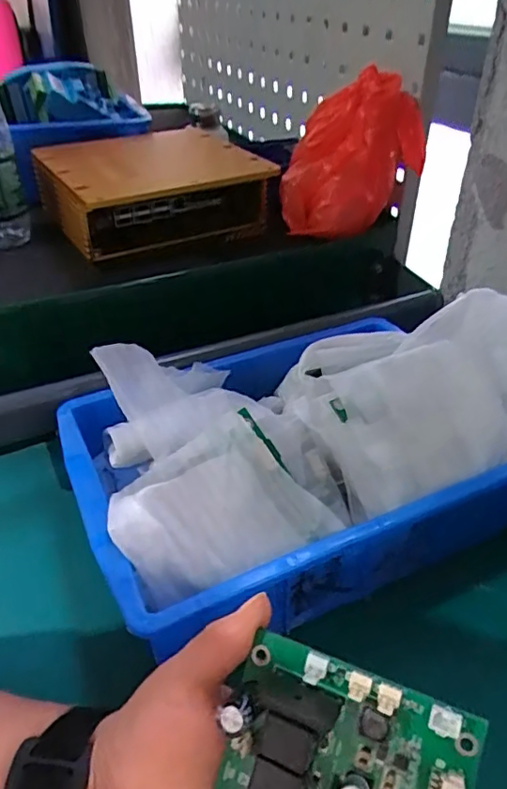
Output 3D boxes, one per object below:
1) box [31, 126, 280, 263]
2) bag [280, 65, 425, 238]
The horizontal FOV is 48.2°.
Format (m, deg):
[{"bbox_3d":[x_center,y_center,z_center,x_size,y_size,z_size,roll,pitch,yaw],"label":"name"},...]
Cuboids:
[{"bbox_3d":[-0.105,-0.203,0.565,0.191,0.065,0.178,-23,42,-25],"label":"box"},{"bbox_3d":[0.091,-0.218,0.520,0.125,0.123,0.079,8,38,13],"label":"bag"}]

